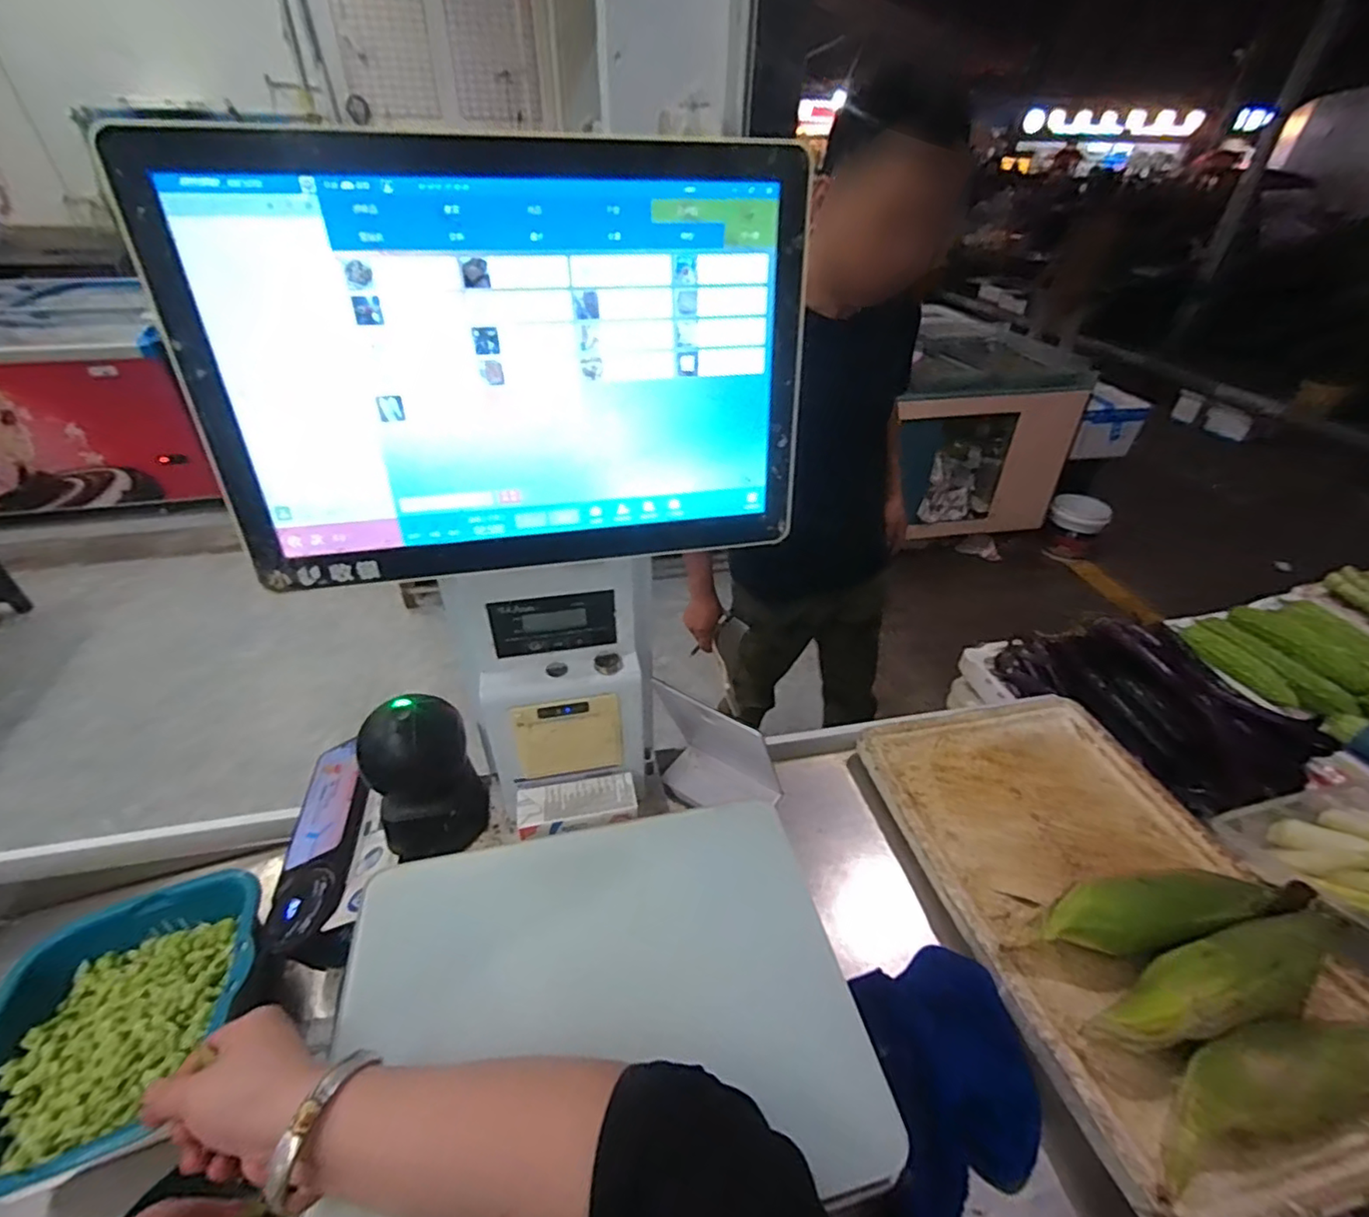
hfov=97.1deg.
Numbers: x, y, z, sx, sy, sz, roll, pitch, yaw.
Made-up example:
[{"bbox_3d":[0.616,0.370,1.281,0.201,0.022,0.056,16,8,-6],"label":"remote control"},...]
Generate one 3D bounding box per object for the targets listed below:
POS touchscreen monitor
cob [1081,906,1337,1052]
[{"bbox_3d":[-0.103,-0.147,0.387,0.362,0.242,0.057,-7,39,-11],"label":"POS touchscreen monitor"},{"bbox_3d":[0.524,0.341,0.567,0.311,0.058,0.069,-11,40,-16],"label":"cob"}]

